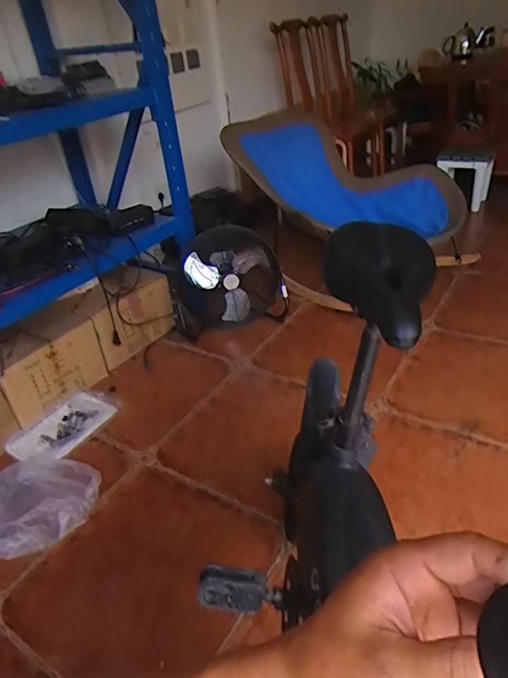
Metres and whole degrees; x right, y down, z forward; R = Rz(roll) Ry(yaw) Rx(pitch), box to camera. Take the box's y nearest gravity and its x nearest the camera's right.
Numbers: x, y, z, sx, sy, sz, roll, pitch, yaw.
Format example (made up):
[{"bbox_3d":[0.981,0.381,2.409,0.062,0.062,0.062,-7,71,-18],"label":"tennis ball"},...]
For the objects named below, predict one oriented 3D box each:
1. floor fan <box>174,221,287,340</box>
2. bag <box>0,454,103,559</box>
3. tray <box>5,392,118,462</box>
[{"bbox_3d":[-0.105,-0.230,1.863,0.424,0.338,0.207,-13,34,-8],"label":"floor fan"},{"bbox_3d":[-0.547,0.406,1.220,0.239,0.077,0.292,23,44,38],"label":"bag"},{"bbox_3d":[-0.574,0.269,1.466,0.163,0.048,0.293,18,41,33],"label":"tray"}]

